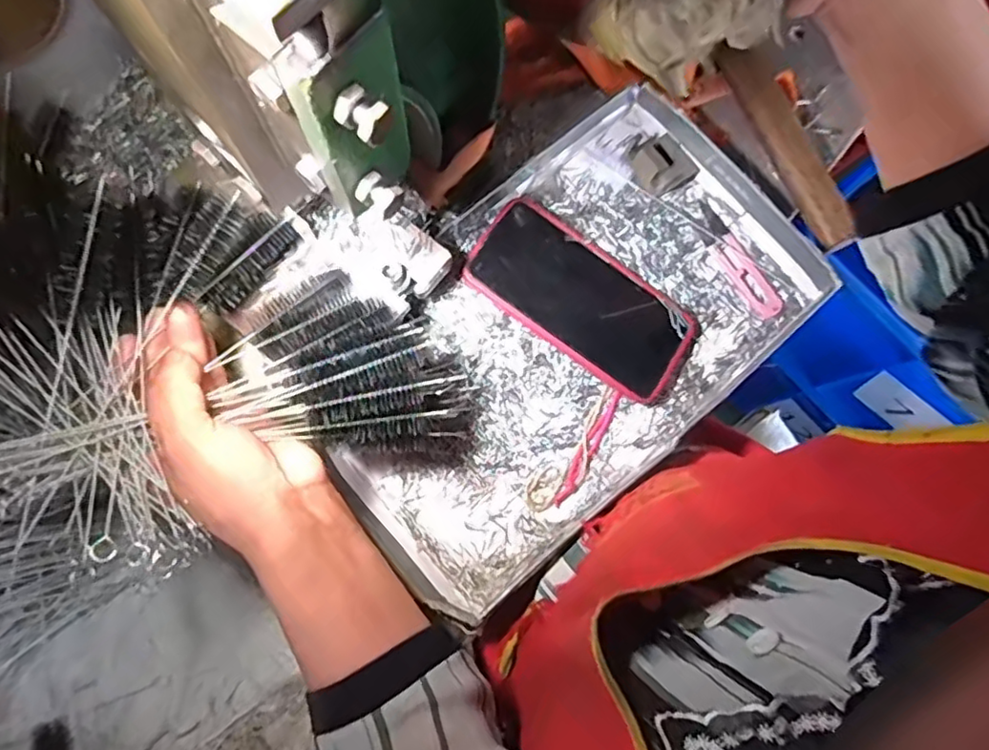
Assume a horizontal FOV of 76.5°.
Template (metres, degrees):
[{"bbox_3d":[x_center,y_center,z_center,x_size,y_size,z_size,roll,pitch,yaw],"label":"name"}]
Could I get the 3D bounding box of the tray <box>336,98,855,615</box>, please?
[{"bbox_3d":[0.049,-0.028,0.443,0.355,0.039,0.214,-41,84,-9],"label":"tray"}]

